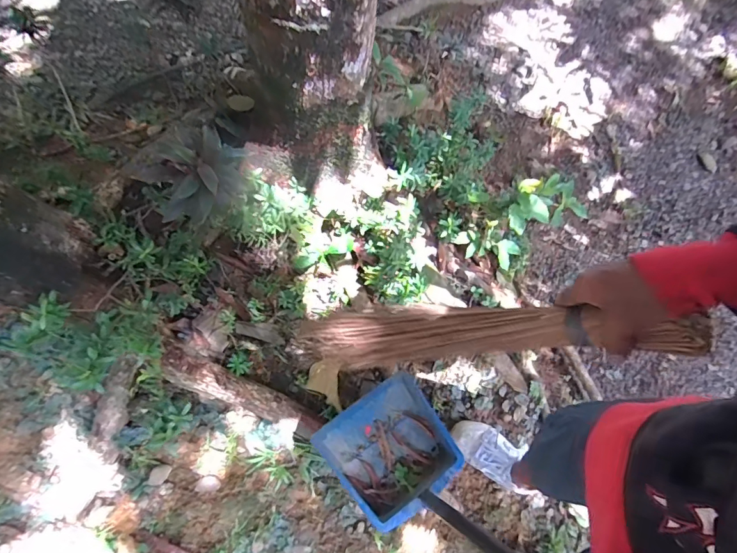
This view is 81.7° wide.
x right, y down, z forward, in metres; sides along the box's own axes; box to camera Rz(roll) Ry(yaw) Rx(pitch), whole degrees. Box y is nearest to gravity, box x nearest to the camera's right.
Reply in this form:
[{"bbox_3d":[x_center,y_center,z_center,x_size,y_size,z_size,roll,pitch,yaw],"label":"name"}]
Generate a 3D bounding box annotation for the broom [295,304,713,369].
[{"bbox_3d":[0.094,0.085,0.623,0.061,0.649,0.086,29,64,-35],"label":"broom"}]

